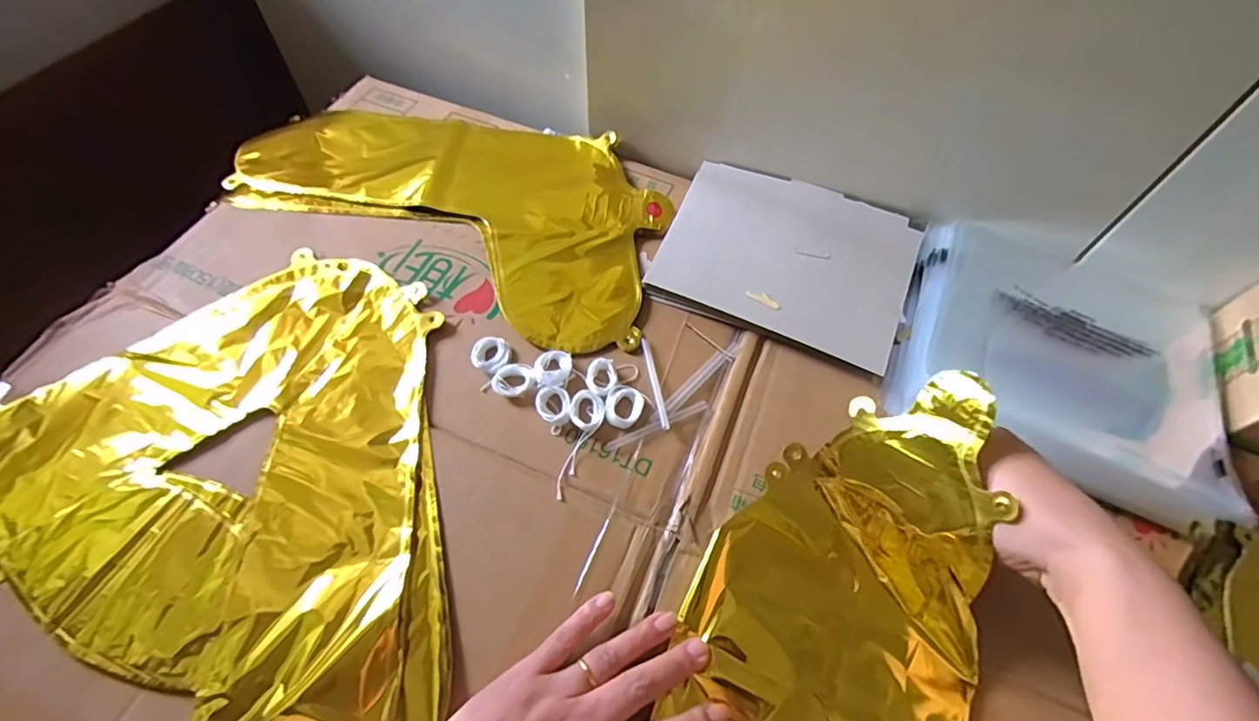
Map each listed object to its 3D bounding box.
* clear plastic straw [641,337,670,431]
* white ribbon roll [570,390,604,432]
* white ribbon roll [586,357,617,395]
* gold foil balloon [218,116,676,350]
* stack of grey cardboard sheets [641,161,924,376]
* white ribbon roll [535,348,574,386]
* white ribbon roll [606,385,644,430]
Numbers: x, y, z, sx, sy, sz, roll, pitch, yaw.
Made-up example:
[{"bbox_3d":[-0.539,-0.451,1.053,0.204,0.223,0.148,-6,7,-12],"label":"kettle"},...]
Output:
[{"bbox_3d":[0.018,0.015,0.427,0.007,0.008,0.079,-8,60,-7],"label":"clear plastic straw"},{"bbox_3d":[-0.030,0.035,0.408,0.023,0.008,0.029,1,59,-2],"label":"white ribbon roll"},{"bbox_3d":[-0.021,0.012,0.424,0.021,0.008,0.028,-7,59,-6],"label":"white ribbon roll"},{"bbox_3d":[-0.154,-0.151,0.520,0.396,0.006,0.214,21,60,10],"label":"gold foil balloon"},{"bbox_3d":[0.131,-0.089,0.483,0.196,0.010,0.164,21,60,10],"label":"stack of grey cardboard sheets"},{"bbox_3d":[-0.057,0.005,0.426,0.026,0.010,0.033,12,59,5],"label":"white ribbon roll"},{"bbox_3d":[-0.004,0.033,0.413,0.026,0.006,0.030,25,61,12],"label":"white ribbon roll"}]

